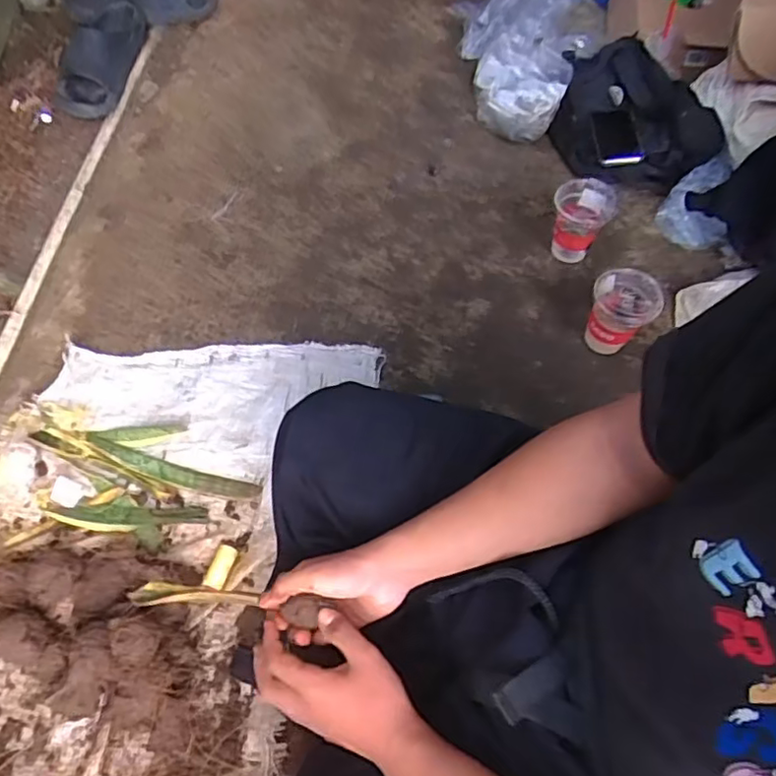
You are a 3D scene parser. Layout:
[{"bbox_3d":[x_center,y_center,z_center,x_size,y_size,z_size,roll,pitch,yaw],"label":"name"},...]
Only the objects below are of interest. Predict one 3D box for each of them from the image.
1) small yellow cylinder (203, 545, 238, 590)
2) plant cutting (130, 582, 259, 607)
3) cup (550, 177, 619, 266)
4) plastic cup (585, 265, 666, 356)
[{"bbox_3d":[-0.205,0.220,0.757,0.026,0.022,0.052,19,61,10],"label":"small yellow cylinder"},{"bbox_3d":[-0.185,0.197,0.586,0.132,0.013,0.022,-3,58,14],"label":"plant cutting"},{"bbox_3d":[0.302,-0.262,0.980,0.088,0.111,0.086,0,59,-1],"label":"cup"},{"bbox_3d":[0.332,-0.103,0.891,0.089,0.122,0.082,0,59,-1],"label":"plastic cup"}]

